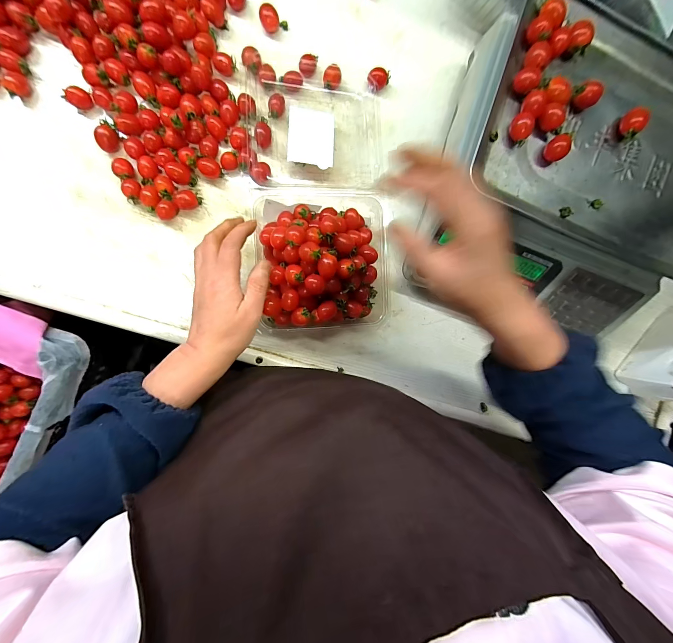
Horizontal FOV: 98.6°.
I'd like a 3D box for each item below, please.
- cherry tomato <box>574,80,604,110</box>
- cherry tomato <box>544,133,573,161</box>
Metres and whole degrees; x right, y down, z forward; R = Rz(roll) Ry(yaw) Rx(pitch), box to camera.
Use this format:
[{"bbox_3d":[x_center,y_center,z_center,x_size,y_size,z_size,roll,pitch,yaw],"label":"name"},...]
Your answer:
[{"bbox_3d":[0.271,-0.245,0.314,0.020,0.024,0.025,-36,97,-5],"label":"cherry tomato"},{"bbox_3d":[0.240,-0.187,0.314,0.025,0.019,0.021,-44,97,-4],"label":"cherry tomato"}]

